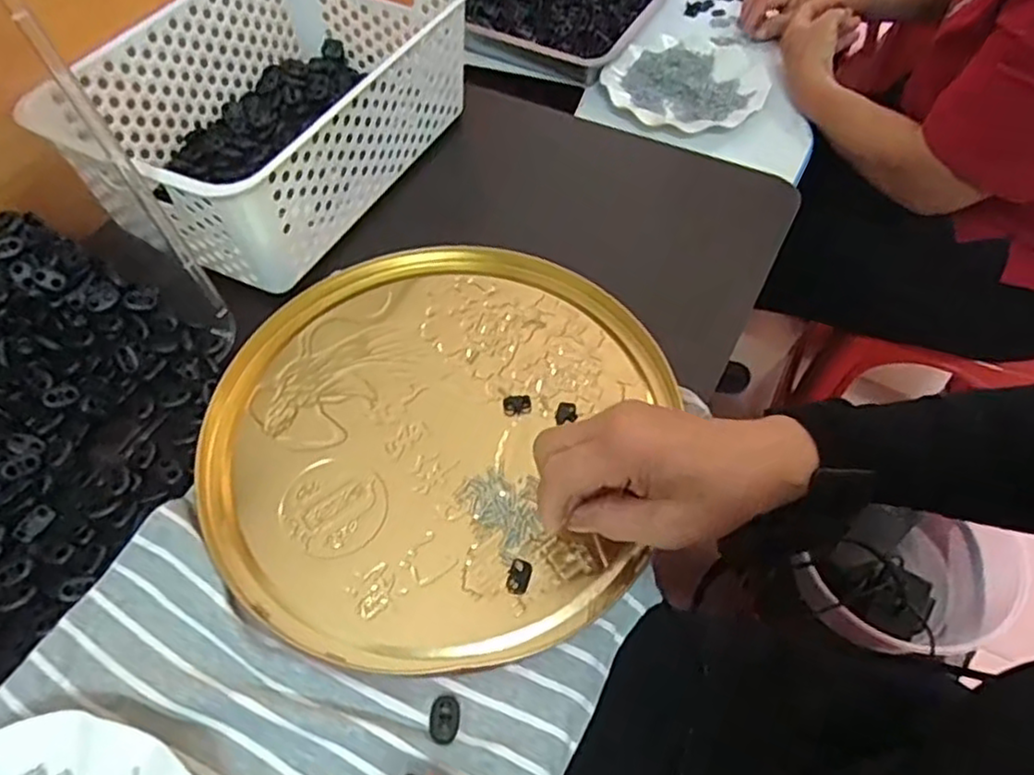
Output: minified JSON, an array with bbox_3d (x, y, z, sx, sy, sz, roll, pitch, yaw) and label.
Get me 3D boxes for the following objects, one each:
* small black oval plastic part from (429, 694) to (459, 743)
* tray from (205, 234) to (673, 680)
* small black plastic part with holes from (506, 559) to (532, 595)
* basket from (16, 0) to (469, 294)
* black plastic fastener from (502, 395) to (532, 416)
[{"bbox_3d":[-0.036,0.166,0.353,0.014,0.005,0.023,0,55,1],"label":"small black oval plastic part"},{"bbox_3d":[-0.054,0.022,0.447,0.268,0.013,0.287,0,55,1],"label":"tray"},{"bbox_3d":[0.001,0.105,0.392,0.012,0.004,0.020,12,56,9],"label":"small black plastic part with holes"},{"bbox_3d":[-0.190,-0.233,0.568,0.202,0.104,0.301,24,59,17],"label":"basket"},{"bbox_3d":[0.000,0.011,0.456,0.018,0.004,0.015,-8,55,-4],"label":"black plastic fastener"}]

